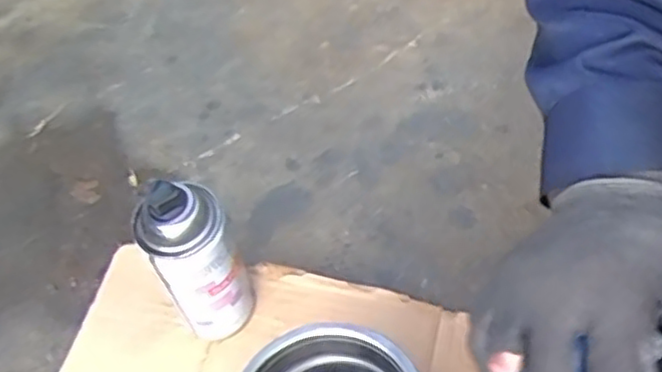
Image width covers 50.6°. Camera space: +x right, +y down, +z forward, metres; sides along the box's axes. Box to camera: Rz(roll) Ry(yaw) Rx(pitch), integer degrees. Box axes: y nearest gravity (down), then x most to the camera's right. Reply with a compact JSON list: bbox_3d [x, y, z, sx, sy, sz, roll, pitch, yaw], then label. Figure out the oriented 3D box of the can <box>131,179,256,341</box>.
[{"bbox_3d":[-0.093,0.052,0.481,0.057,0.149,0.047,-35,57,-20],"label":"can"}]

